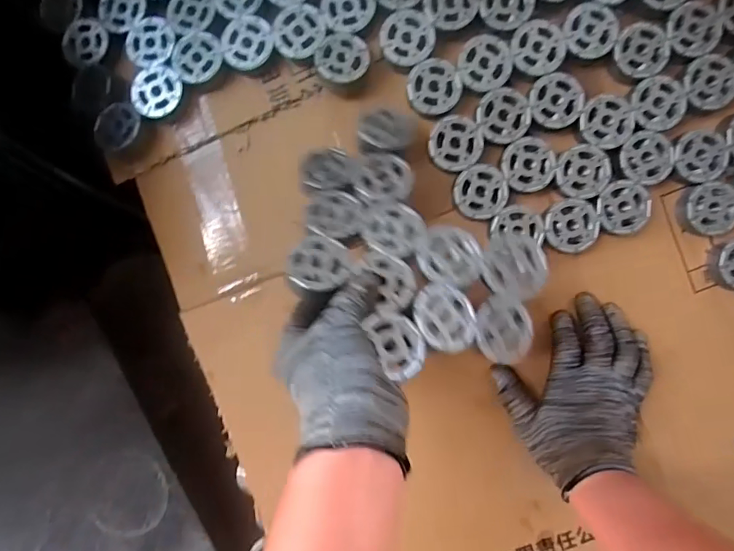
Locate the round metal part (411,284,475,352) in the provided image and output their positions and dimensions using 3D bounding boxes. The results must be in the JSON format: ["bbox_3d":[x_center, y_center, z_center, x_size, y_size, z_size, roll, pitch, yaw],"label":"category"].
[{"bbox_3d":[0.062,0.033,0.376,0.053,0.006,0.050,5,73,-16],"label":"round metal part"}]

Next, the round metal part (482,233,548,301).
[{"bbox_3d":[0.123,-0.007,0.400,0.053,0.016,0.053,-1,75,5],"label":"round metal part"}]

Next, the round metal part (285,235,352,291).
[{"bbox_3d":[-0.038,-0.008,0.379,0.050,0.007,0.047,20,62,8],"label":"round metal part"}]

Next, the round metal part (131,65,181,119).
[{"bbox_3d":[-0.212,-0.185,0.478,0.051,0.005,0.052,0,87,6],"label":"round metal part"}]

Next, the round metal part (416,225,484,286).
[{"bbox_3d":[0.071,-0.016,0.399,0.050,0.004,0.051,0,66,-1],"label":"round metal part"}]

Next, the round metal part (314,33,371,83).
[{"bbox_3d":[-0.023,-0.208,0.456,0.051,0.004,0.051,1,79,-3],"label":"round metal part"}]

